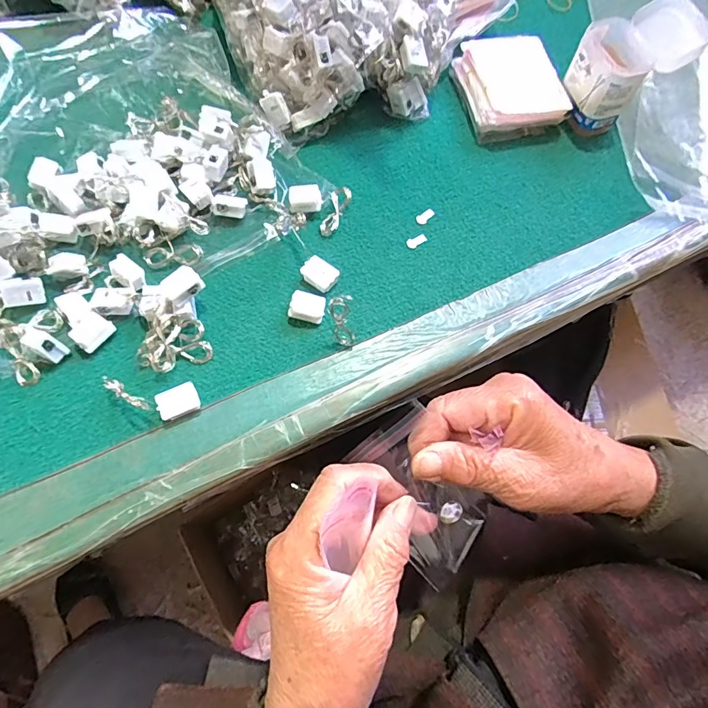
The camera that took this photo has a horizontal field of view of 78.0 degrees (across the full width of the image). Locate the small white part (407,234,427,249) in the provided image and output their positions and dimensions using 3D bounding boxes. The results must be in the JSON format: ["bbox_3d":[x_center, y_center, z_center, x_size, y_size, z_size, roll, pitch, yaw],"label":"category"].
[{"bbox_3d":[0.054,-0.099,0.379,0.018,0.004,0.010,-33,72,-14],"label":"small white part"}]

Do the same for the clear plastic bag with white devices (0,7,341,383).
[{"bbox_3d":[-0.215,-0.181,0.377,0.296,0.059,0.371,-30,71,-12],"label":"clear plastic bag with white devices"}]

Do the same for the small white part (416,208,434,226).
[{"bbox_3d":[0.063,-0.123,0.388,0.017,0.004,0.010,-42,75,-16],"label":"small white part"}]

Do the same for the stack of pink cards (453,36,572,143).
[{"bbox_3d":[0.153,-0.264,0.430,0.091,0.032,0.103,-9,68,-5],"label":"stack of pink cards"}]

